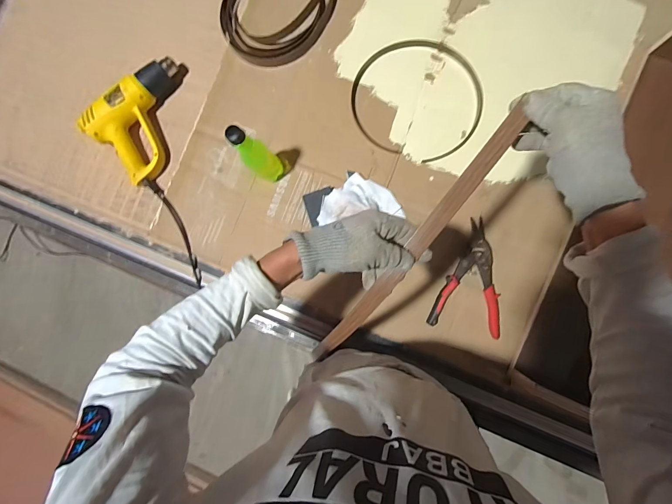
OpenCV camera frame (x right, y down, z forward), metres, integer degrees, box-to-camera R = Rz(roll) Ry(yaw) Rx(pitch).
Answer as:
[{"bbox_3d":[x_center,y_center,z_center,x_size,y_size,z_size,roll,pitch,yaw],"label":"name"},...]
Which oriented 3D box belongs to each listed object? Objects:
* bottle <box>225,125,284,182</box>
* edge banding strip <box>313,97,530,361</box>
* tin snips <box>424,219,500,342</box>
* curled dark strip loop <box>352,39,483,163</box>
[{"bbox_3d":[-0.150,-0.183,0.664,0.055,0.200,0.059,-41,84,4],"label":"bottle"},{"bbox_3d":[0.087,0.005,0.417,0.027,0.044,0.401,39,109,7],"label":"edge banding strip"},{"bbox_3d":[0.277,0.047,0.688,0.136,0.024,0.224,10,89,7],"label":"tin snips"},{"bbox_3d":[0.175,-0.335,0.732,0.268,0.009,0.247,0,88,7],"label":"curled dark strip loop"}]

